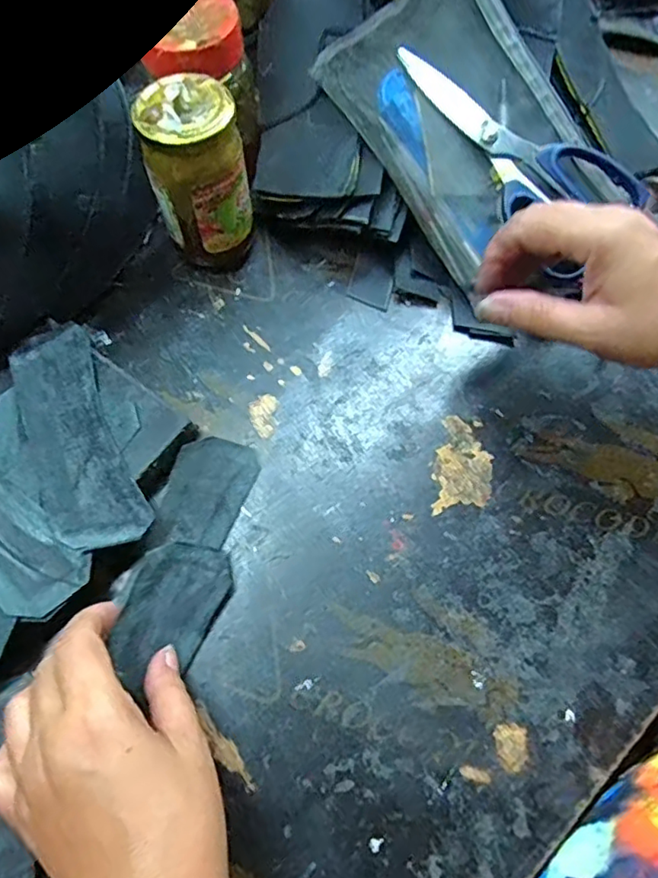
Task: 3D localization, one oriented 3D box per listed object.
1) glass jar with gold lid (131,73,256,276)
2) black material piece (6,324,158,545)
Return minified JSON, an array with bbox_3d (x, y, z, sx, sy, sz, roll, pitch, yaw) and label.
[{"bbox_3d":[-0.083,-0.168,0.381,0.059,0.120,0.054,0,67,0],"label":"glass jar with gold lid"},{"bbox_3d":[-0.152,-0.002,0.347,0.050,0.006,0.145,-21,67,-16],"label":"black material piece"}]

